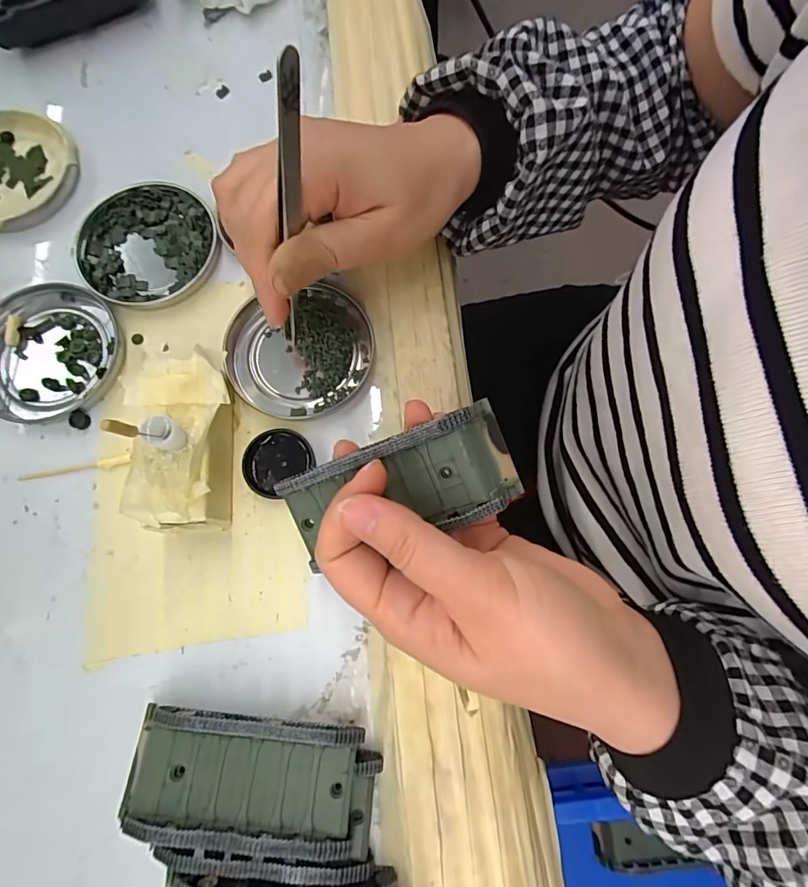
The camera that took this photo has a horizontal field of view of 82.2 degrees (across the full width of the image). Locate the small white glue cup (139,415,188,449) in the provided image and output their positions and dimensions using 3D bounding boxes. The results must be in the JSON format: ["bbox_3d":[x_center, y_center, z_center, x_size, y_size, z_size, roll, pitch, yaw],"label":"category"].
[{"bbox_3d":[-0.106,-0.004,0.205,0.012,0.017,0.012,0,77,1],"label":"small white glue cup"}]

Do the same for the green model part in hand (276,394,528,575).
[{"bbox_3d":[-0.003,0.019,0.192,0.096,0.018,0.042,-21,94,9],"label":"green model part in hand"}]

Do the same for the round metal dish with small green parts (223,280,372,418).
[{"bbox_3d":[-0.057,-0.050,0.254,0.079,0.008,0.068,-14,77,-2],"label":"round metal dish with small green parts"}]

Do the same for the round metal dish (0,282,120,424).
[{"bbox_3d":[-0.201,-0.050,0.255,0.081,0.008,0.074,0,77,1],"label":"round metal dish"}]

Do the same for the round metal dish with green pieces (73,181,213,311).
[{"bbox_3d":[-0.148,-0.116,0.269,0.077,0.007,0.077,0,77,1],"label":"round metal dish with green pieces"}]

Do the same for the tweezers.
[{"bbox_3d":[-0.050,-0.092,0.203,0.005,0.132,0.010,35,58,8],"label":"tweezers"}]

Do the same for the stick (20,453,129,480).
[{"bbox_3d":[-0.173,0.013,0.242,0.058,0.004,0.006,-12,77,-2],"label":"stick"}]

